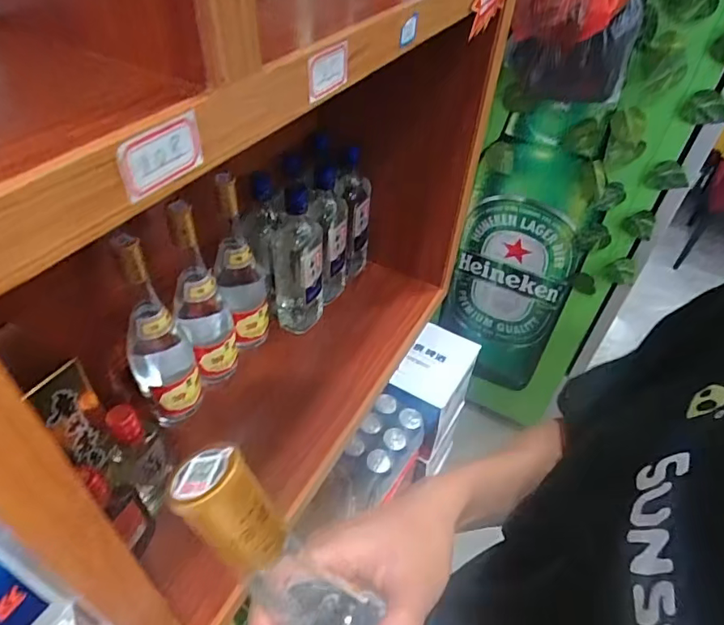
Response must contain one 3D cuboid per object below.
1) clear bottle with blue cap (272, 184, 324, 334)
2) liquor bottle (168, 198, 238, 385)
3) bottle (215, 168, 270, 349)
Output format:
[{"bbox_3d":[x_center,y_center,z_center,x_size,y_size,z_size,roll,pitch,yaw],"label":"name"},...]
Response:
[{"bbox_3d":[-0.094,-0.072,0.733,0.075,0.223,0.061,-2,45,-6],"label":"clear bottle with blue cap"},{"bbox_3d":[-0.206,-0.009,0.638,0.071,0.252,0.059,-17,48,-20],"label":"liquor bottle"},{"bbox_3d":[-0.169,-0.063,0.687,0.068,0.245,0.081,-10,46,-13],"label":"bottle"}]

